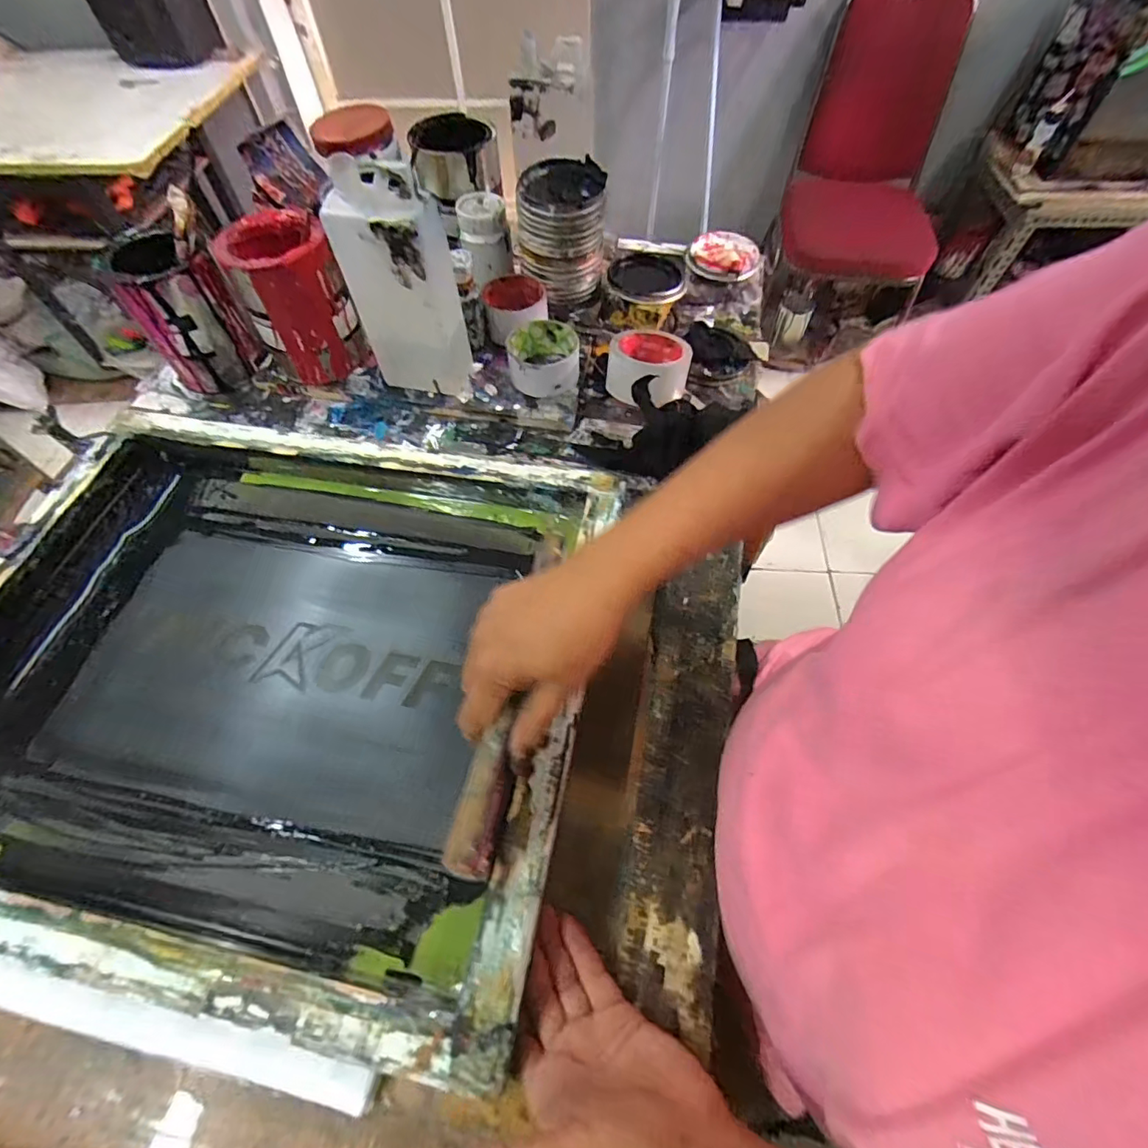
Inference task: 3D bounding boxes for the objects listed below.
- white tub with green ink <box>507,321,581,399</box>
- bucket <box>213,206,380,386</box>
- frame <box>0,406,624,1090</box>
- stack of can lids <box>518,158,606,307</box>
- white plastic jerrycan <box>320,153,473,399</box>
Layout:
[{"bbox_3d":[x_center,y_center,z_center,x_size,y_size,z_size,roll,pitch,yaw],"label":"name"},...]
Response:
[{"bbox_3d":[-0.037,-0.253,0.630,0.080,0.054,0.079,0,60,1],"label":"white tub with green ink"},{"bbox_3d":[-0.312,-0.301,0.604,0.106,0.156,0.104,-34,66,-15],"label":"bucket"},{"bbox_3d":[-0.266,0.067,0.455,0.546,0.051,0.445,9,61,7],"label":"frame"},{"bbox_3d":[-0.014,-0.422,0.656,0.105,0.126,0.095,5,62,5],"label":"stack of can lids"},{"bbox_3d":[-0.173,-0.289,0.553,0.101,0.231,0.062,6,62,5],"label":"white plastic jerrycan"}]

